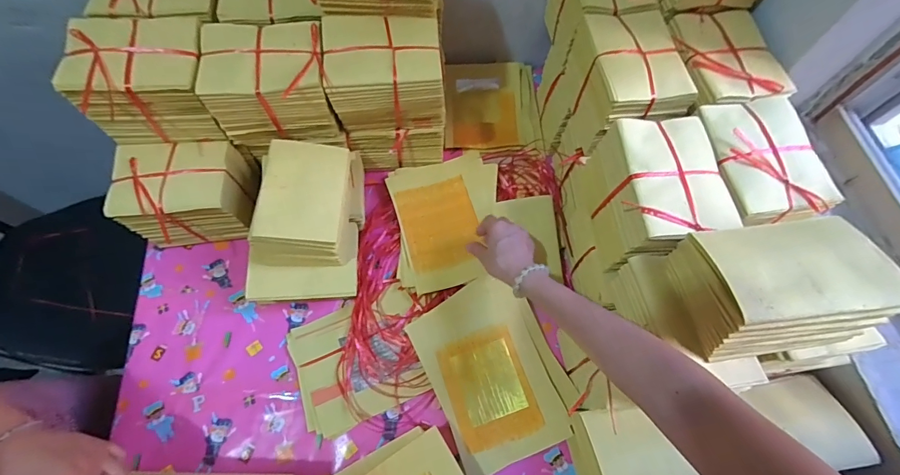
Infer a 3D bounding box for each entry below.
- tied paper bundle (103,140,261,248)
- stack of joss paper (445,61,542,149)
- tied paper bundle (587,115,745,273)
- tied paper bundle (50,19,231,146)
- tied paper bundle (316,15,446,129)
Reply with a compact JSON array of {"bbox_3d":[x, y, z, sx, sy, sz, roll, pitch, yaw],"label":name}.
[{"bbox_3d":[-0.417,-0.064,0.667,0.175,0.120,0.130,-7,66,-6],"label":"tied paper bundle"},{"bbox_3d":[0.086,-0.273,0.837,0.188,0.026,0.202,0,72,-1],"label":"stack of joss paper"},{"bbox_3d":[0.271,-0.061,0.555,0.123,0.129,0.188,-5,65,-5],"label":"tied paper bundle"},{"bbox_3d":[-0.422,-0.220,0.589,0.159,0.130,0.127,-8,66,-6],"label":"tied paper bundle"},{"bbox_3d":[-0.094,-0.235,0.620,0.164,0.140,0.105,-5,65,-5],"label":"tied paper bundle"}]

